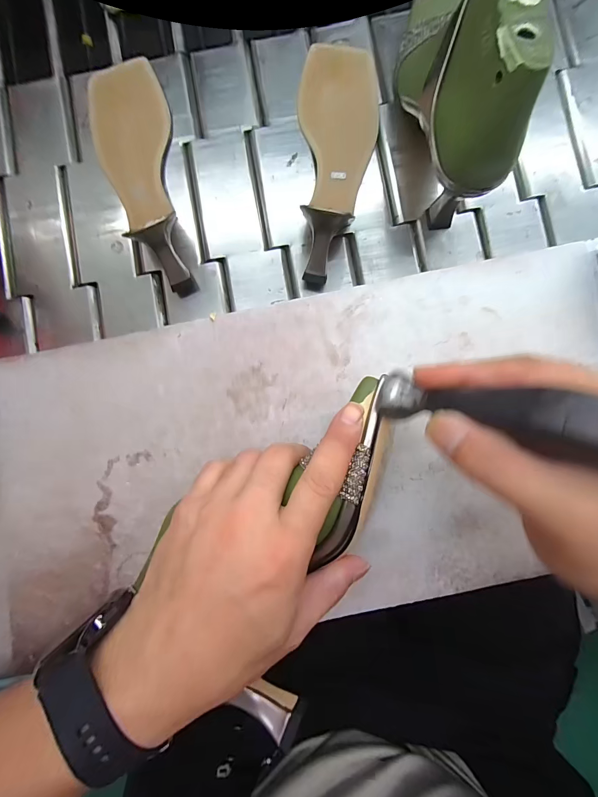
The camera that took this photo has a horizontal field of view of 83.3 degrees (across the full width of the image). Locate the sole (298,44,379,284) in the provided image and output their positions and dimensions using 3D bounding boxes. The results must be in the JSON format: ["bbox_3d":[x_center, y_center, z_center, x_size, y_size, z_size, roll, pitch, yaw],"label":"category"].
[{"bbox_3d":[0.038,-0.243,0.314,0.080,0.049,0.238,3,84,1],"label":"sole"}]

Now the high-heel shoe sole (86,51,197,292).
[{"bbox_3d":[-0.153,-0.221,0.310,0.080,0.057,0.245,-12,84,-1],"label":"high-heel shoe sole"}]

